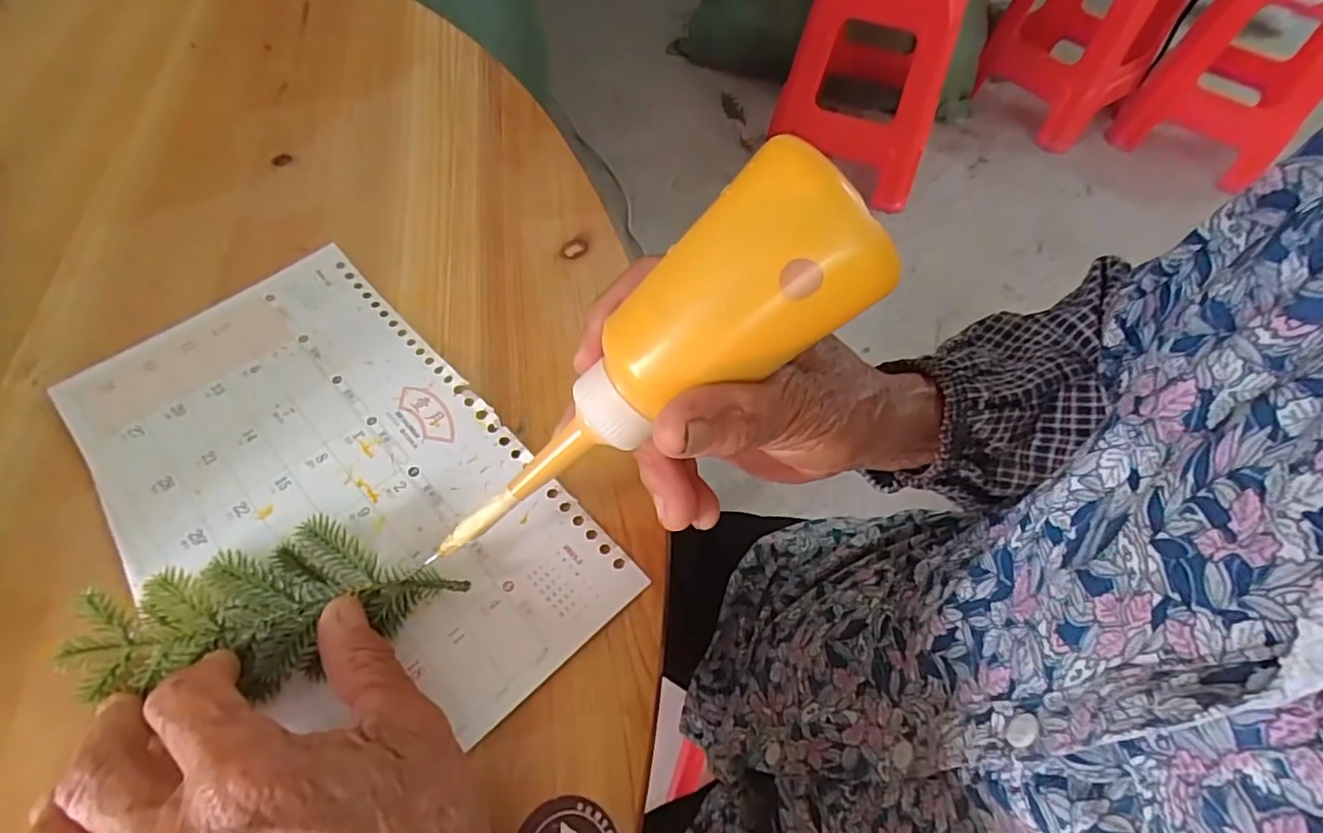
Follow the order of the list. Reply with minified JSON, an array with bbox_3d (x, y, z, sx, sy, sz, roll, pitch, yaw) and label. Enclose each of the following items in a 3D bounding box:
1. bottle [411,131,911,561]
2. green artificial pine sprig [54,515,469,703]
[{"bbox_3d":[-0.009,-0.012,0.201,0.168,0.034,0.043,-39,58,24],"label":"bottle"},{"bbox_3d":[-0.141,0.070,0.226,0.122,0.018,0.053,-10,59,-10],"label":"green artificial pine sprig"}]

